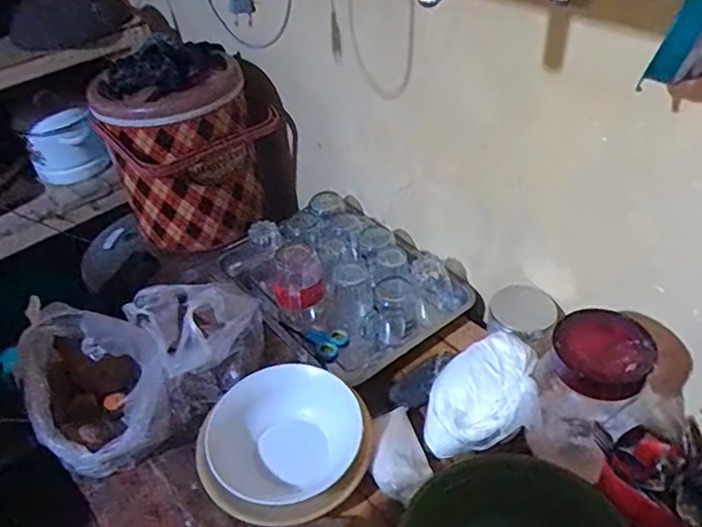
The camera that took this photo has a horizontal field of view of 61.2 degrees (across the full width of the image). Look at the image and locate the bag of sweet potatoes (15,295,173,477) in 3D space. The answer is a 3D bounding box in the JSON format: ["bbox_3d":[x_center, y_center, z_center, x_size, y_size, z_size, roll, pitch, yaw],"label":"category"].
[{"bbox_3d":[-0.341,0.160,0.798,0.164,0.144,0.200,-25,45,-22],"label":"bag of sweet potatoes"}]

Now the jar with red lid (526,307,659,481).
[{"bbox_3d":[0.266,0.151,0.680,0.103,0.184,0.094,-3,41,2],"label":"jar with red lid"}]

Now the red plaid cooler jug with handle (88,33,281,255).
[{"bbox_3d":[-0.329,-0.242,1.196,0.285,0.331,0.282,-25,45,-22],"label":"red plaid cooler jug with handle"}]

